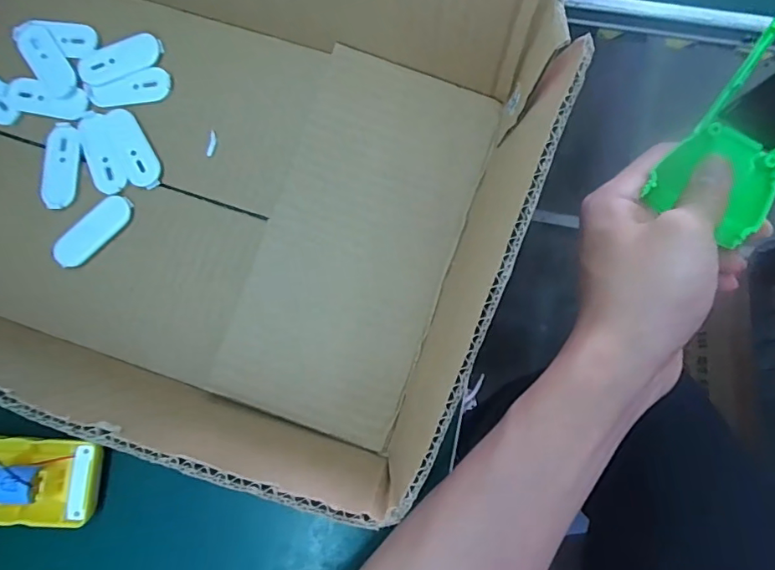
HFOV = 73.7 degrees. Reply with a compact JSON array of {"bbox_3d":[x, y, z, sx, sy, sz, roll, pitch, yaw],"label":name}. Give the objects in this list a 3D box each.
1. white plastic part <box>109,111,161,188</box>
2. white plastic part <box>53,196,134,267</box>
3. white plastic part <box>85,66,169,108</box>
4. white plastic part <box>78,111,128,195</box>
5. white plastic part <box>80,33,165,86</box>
[{"bbox_3d":[-0.145,-0.077,0.295,0.017,0.004,0.050,-24,80,1],"label":"white plastic part"},{"bbox_3d":[-0.164,-0.030,0.288,0.051,0.008,0.014,-45,83,-3],"label":"white plastic part"},{"bbox_3d":[-0.148,-0.111,0.296,0.048,0.004,0.020,-15,81,3],"label":"white plastic part"},{"bbox_3d":[-0.164,-0.075,0.295,0.018,0.004,0.051,-21,80,2],"label":"white plastic part"},{"bbox_3d":[-0.154,-0.130,0.296,0.050,0.004,0.022,-20,80,2],"label":"white plastic part"}]

